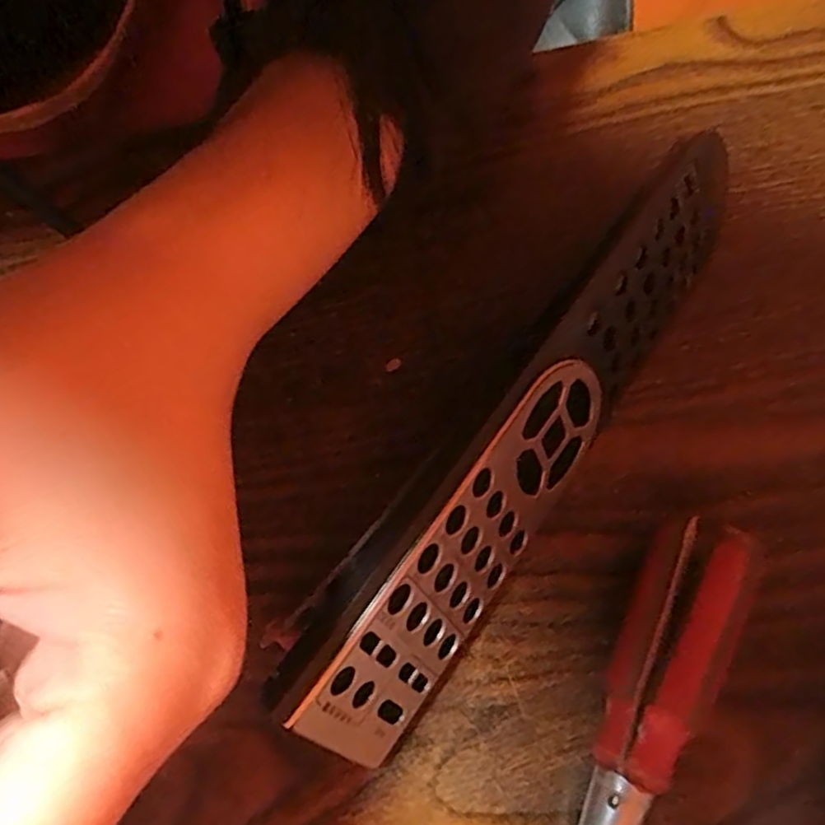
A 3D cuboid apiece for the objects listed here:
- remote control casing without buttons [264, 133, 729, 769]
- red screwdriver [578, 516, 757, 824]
[{"bbox_3d":[0.038,0.002,0.172,0.008,0.055,0.193,22,68,42],"label":"remote control casing without buttons"},{"bbox_3d":[0.045,0.093,0.151,0.020,0.020,0.141,22,78,7],"label":"red screwdriver"}]

